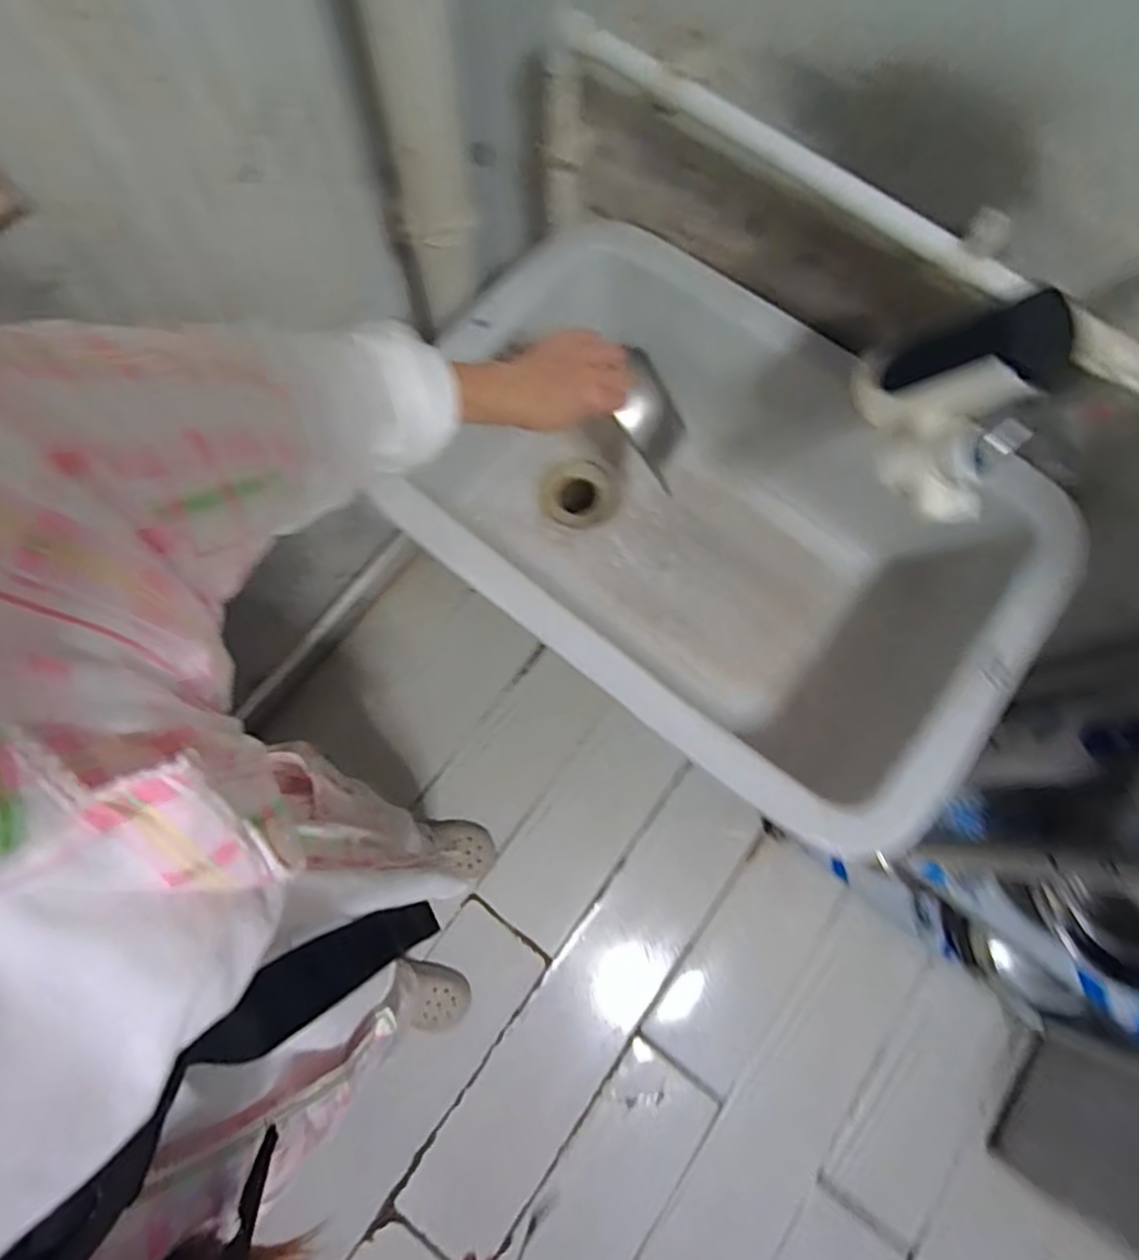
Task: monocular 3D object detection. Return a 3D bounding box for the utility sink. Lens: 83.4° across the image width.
[{"bbox_3d":[0.126,-0.095,0.663,0.582,0.209,0.396,37,76,7],"label":"utility sink"}]

